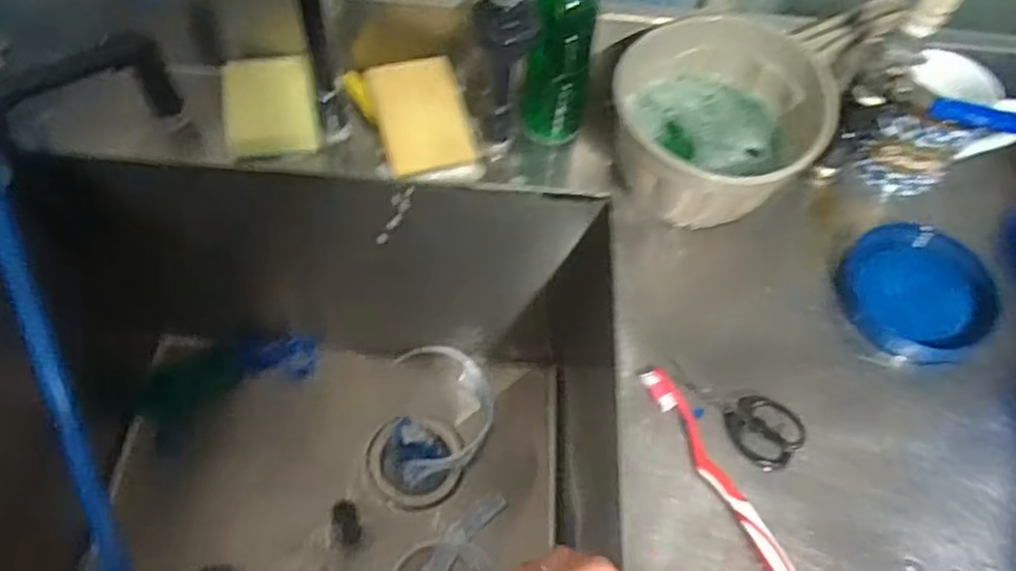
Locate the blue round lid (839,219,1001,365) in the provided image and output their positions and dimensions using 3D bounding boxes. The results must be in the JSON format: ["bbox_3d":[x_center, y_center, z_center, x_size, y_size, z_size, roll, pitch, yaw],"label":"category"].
[{"bbox_3d":[0.342,0.006,0.608,0.119,0.013,0.116,-2,69,5],"label":"blue round lid"}]

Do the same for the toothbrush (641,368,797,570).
[{"bbox_3d":[0.154,0.141,0.523,0.022,0.017,0.185,-22,62,-18],"label":"toothbrush"}]

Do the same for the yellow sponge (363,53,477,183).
[{"bbox_3d":[-0.074,-0.148,0.639,0.073,0.016,0.095,-16,102,-15],"label":"yellow sponge"}]

